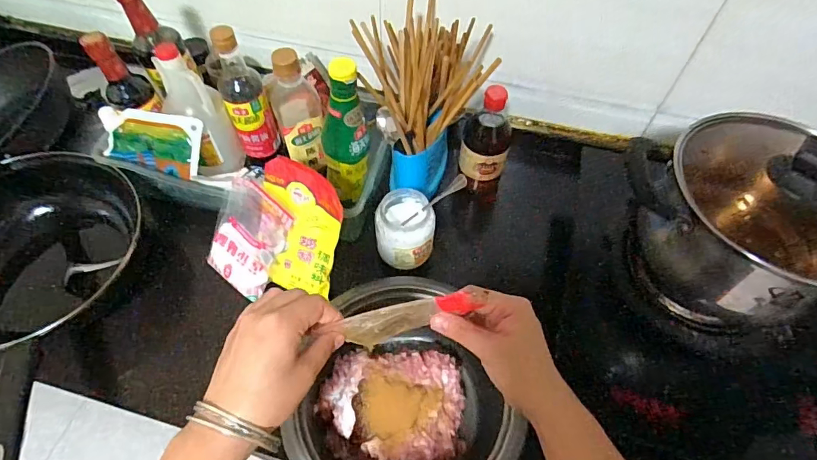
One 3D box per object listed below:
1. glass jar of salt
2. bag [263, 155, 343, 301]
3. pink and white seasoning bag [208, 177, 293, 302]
[{"bbox_3d":[-0.005,-0.004,0.645,0.081,0.085,0.084,1,58,-1],"label":"glass jar of salt"},{"bbox_3d":[-0.142,0.001,0.610,0.125,0.175,0.022,17,24,23],"label":"bag"},{"bbox_3d":[-0.225,0.011,0.639,0.111,0.143,0.019,33,18,15],"label":"pink and white seasoning bag"}]

